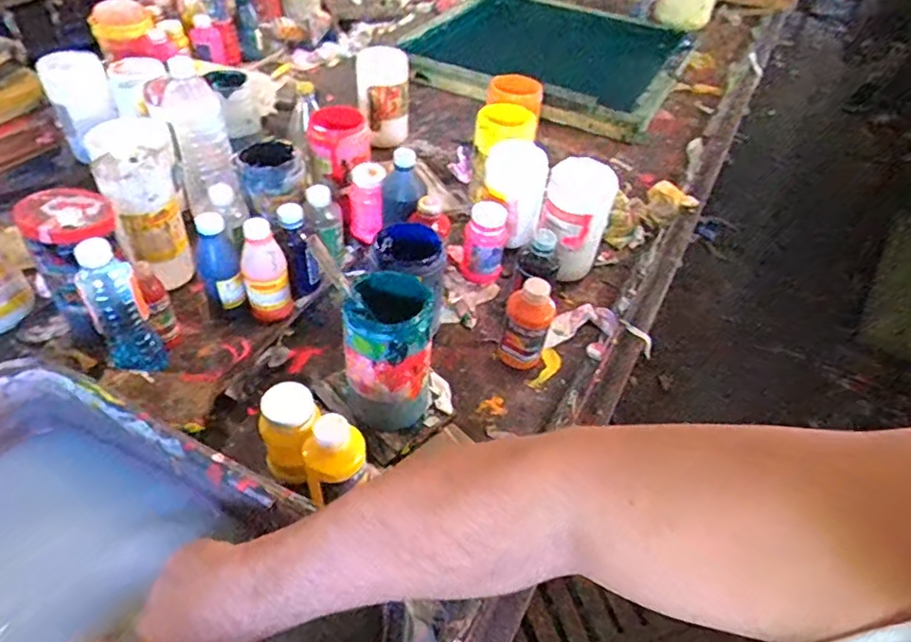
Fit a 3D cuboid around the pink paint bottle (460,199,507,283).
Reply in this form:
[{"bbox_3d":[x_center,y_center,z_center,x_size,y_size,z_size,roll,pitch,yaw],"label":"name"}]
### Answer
[{"bbox_3d":[0.044,-0.117,0.886,0.061,0.107,0.057,8,45,0],"label":"pink paint bottle"}]

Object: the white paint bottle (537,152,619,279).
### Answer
[{"bbox_3d":[0.177,-0.152,0.898,0.098,0.148,0.099,17,46,9],"label":"white paint bottle"}]

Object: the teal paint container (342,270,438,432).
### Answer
[{"bbox_3d":[-0.073,0.038,0.665,0.089,0.182,0.091,3,45,-5],"label":"teal paint container"}]

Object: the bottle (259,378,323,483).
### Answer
[{"bbox_3d":[-0.166,0.114,0.621,0.053,0.098,0.068,17,46,10],"label":"bottle"}]

